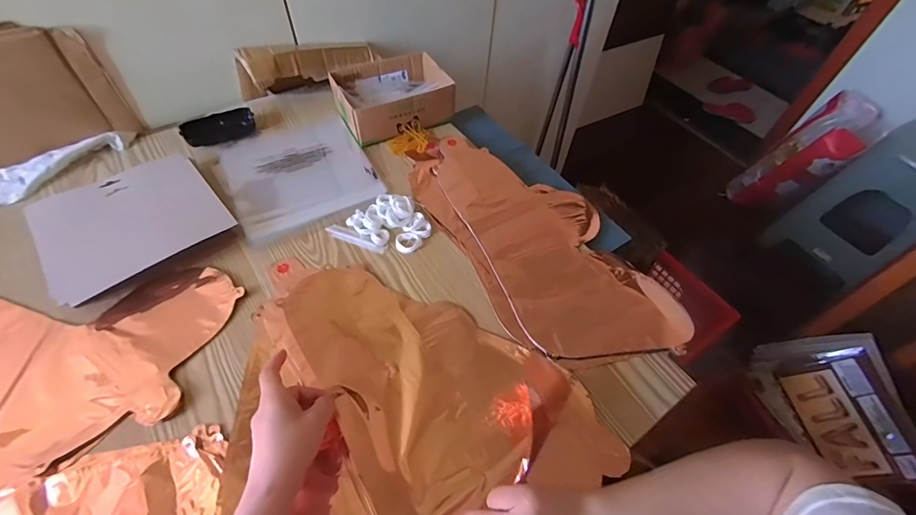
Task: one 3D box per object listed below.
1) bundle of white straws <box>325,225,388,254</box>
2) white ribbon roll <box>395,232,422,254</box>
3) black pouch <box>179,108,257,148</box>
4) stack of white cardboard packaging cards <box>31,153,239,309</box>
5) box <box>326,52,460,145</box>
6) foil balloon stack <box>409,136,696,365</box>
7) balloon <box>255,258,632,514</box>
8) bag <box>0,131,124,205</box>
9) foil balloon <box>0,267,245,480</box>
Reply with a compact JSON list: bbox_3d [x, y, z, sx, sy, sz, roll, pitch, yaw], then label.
[{"bbox_3d":[-0.140,-0.026,0.559,0.089,0.007,0.017,20,56,10],"label":"bundle of white straws"},{"bbox_3d":[-0.068,-0.020,0.560,0.035,0.007,0.031,-2,55,-5],"label":"white ribbon roll"},{"bbox_3d":[-0.392,-0.216,0.667,0.107,0.033,0.044,-29,61,-21],"label":"black pouch"},{"bbox_3d":[-0.428,-0.053,0.530,0.198,0.019,0.172,-34,70,-25],"label":"stack of white cardboard packaging cards"},{"bbox_3d":[-0.113,-0.280,0.704,0.182,0.064,0.145,-20,59,-17],"label":"box"},{"bbox_3d":[0.106,-0.034,0.573,0.218,0.014,0.423,-24,60,-18],"label":"foil balloon stack"},{"bbox_3d":[-0.044,0.117,0.452,0.239,0.040,0.401,-32,63,-23],"label":"balloon"},{"bbox_3d":[-0.595,-0.139,0.593,0.181,0.022,0.062,-37,65,-25],"label":"bag"},{"bbox_3d":[-0.484,0.109,0.435,0.417,0.011,0.216,-1,55,-4],"label":"foil balloon"}]

